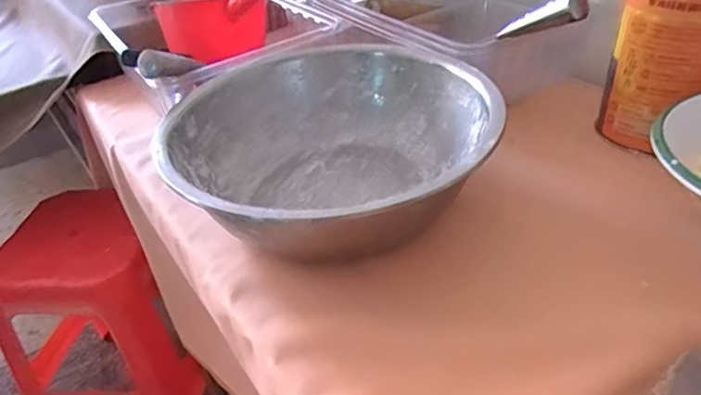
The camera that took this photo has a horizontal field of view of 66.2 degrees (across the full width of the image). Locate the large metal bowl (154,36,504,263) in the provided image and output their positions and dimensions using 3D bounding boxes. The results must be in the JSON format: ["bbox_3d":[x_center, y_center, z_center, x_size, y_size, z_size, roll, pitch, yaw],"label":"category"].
[{"bbox_3d":[-0.022,-0.050,0.574,0.320,0.111,0.327,-4,36,3],"label":"large metal bowl"}]

